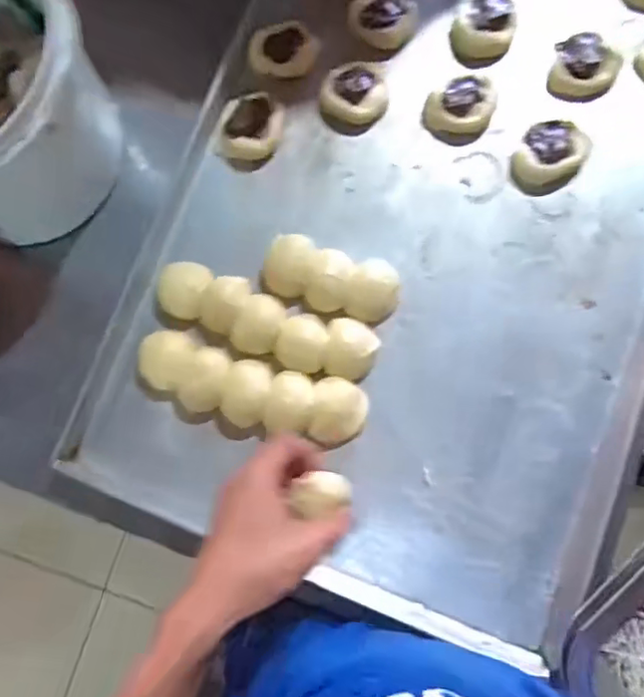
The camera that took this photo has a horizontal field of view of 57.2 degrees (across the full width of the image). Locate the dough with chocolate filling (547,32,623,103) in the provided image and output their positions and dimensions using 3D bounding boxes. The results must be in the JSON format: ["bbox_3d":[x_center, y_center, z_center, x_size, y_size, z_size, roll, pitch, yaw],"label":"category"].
[{"bbox_3d":[0.247,-0.265,0.549,0.059,0.022,0.068,15,83,4],"label":"dough with chocolate filling"}]

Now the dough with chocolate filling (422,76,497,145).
[{"bbox_3d":[0.131,-0.227,0.549,0.058,0.024,0.069,29,84,5],"label":"dough with chocolate filling"}]

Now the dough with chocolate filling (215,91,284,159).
[{"bbox_3d":[-0.067,-0.210,0.561,0.056,0.015,0.065,16,83,4],"label":"dough with chocolate filling"}]

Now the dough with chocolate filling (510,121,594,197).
[{"bbox_3d":[0.208,-0.176,0.539,0.057,0.023,0.067,39,85,6],"label":"dough with chocolate filling"}]

